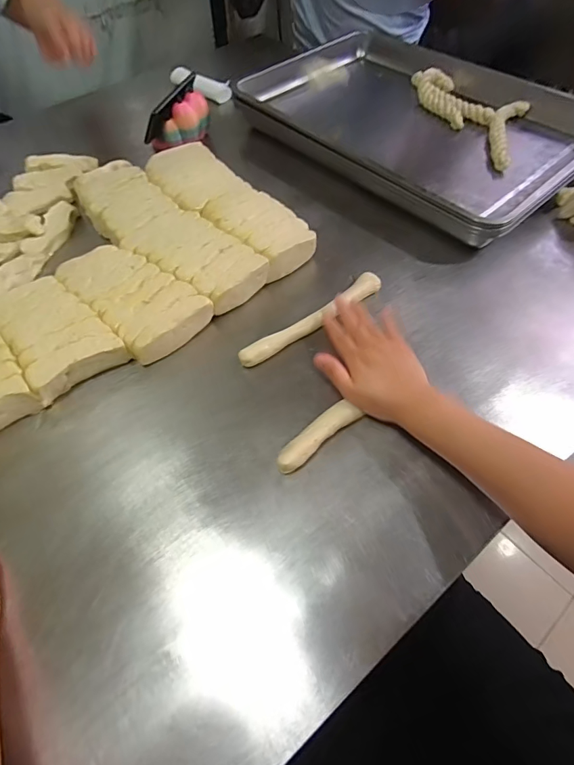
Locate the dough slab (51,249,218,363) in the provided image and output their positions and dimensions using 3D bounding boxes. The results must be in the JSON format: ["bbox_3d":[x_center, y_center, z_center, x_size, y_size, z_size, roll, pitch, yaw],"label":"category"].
[{"bbox_3d":[-0.204,-0.114,0.541,0.207,0.044,0.109,38,66,23],"label":"dough slab"}]

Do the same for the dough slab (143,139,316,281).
[{"bbox_3d":[-0.100,-0.273,0.636,0.117,0.049,0.331,-36,63,-19],"label":"dough slab"}]

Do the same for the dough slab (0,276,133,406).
[{"bbox_3d":[-0.288,-0.061,0.512,0.104,0.041,0.175,-37,63,-19],"label":"dough slab"}]

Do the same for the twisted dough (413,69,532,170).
[{"bbox_3d":[0.353,-0.495,0.754,0.143,0.045,0.333,-19,59,-9],"label":"twisted dough"}]

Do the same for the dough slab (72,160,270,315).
[{"bbox_3d":[-0.199,-0.234,0.609,0.116,0.040,0.387,-38,64,-20],"label":"dough slab"}]

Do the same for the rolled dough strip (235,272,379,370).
[{"bbox_3d":[0.038,-0.083,0.520,0.220,0.018,0.030,-34,62,-20],"label":"rolled dough strip"}]

